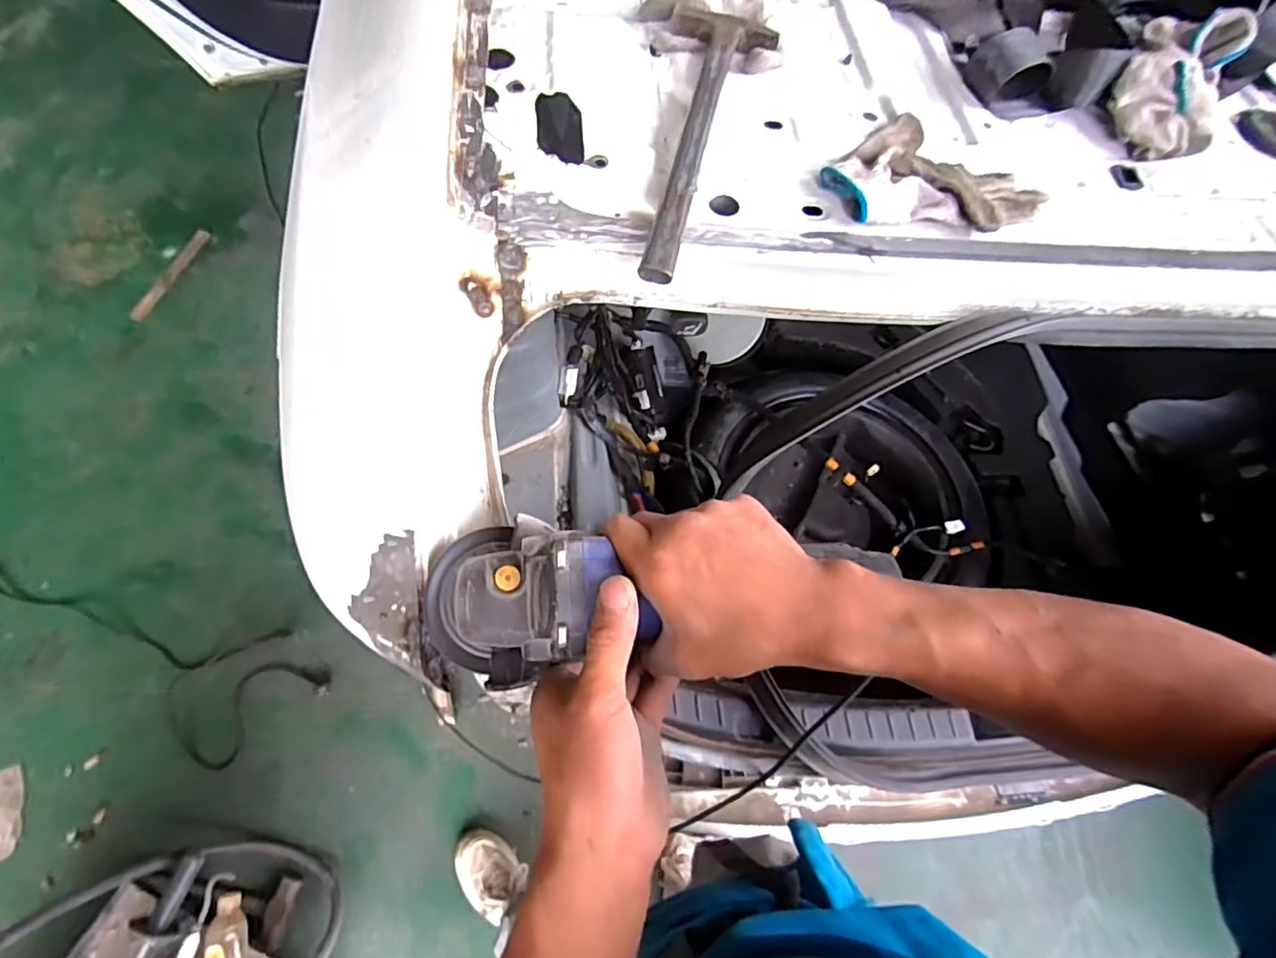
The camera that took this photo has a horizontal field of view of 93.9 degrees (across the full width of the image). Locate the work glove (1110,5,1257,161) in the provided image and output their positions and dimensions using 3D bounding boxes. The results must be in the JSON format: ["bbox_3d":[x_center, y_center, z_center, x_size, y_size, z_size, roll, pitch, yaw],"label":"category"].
[{"bbox_3d":[0.551,-0.406,0.606,0.109,0.059,0.193,35,65,9],"label":"work glove"}]

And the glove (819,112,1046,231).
[{"bbox_3d":[0.240,-0.243,0.492,0.146,0.031,0.143,-39,75,-22],"label":"glove"}]

